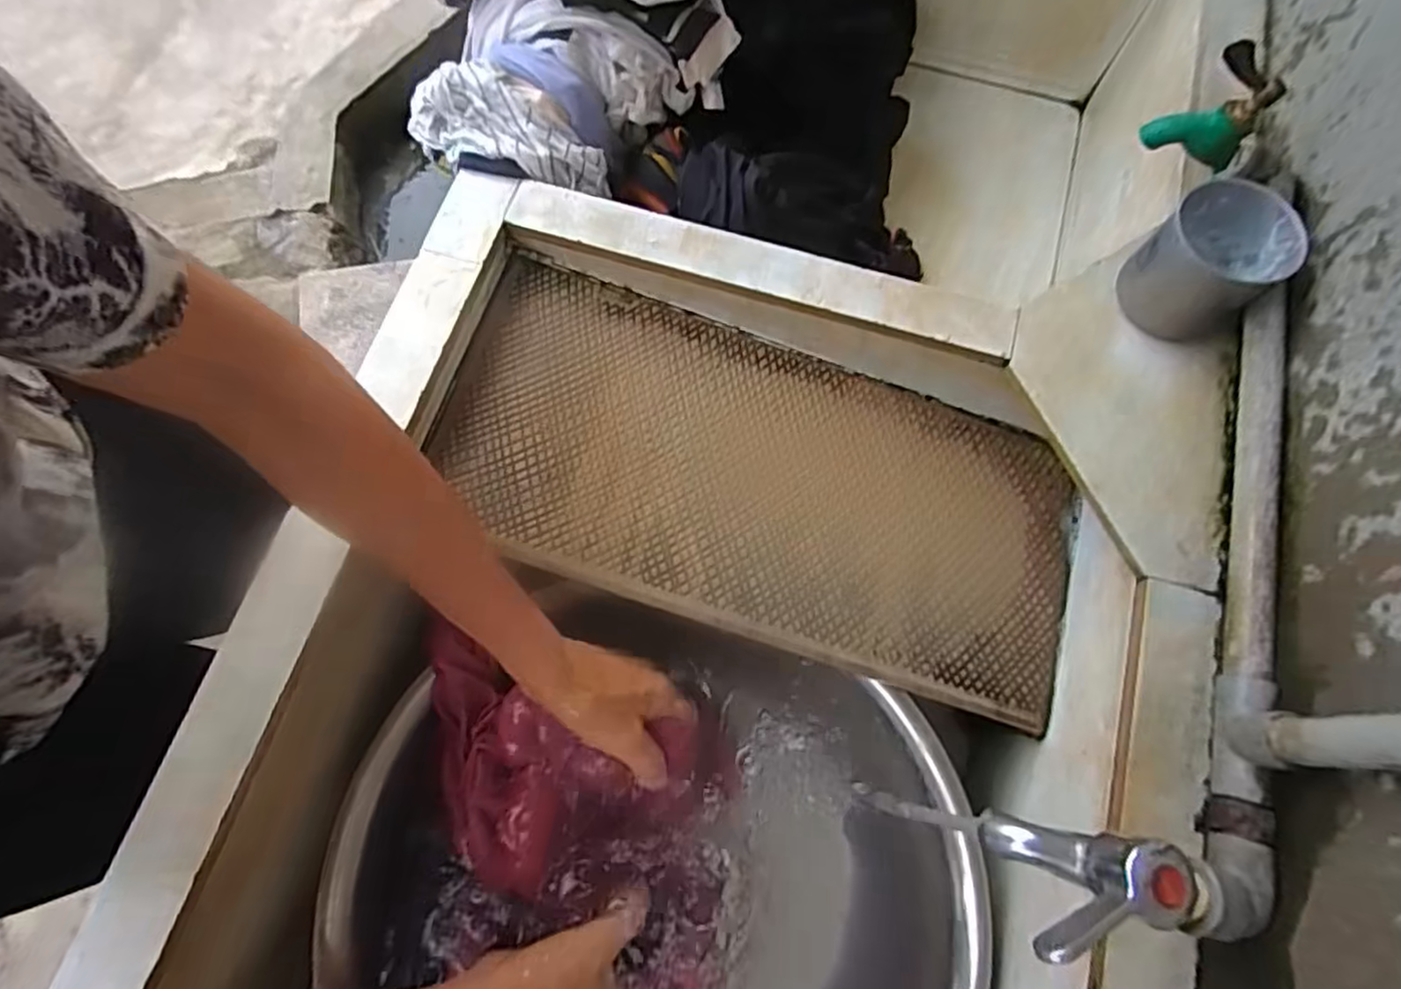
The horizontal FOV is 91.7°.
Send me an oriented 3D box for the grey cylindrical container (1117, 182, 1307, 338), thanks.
[{"bbox_3d":[0.304,-0.138,0.412,0.065,0.069,0.067,0,72,0],"label":"grey cylindrical container"}]

